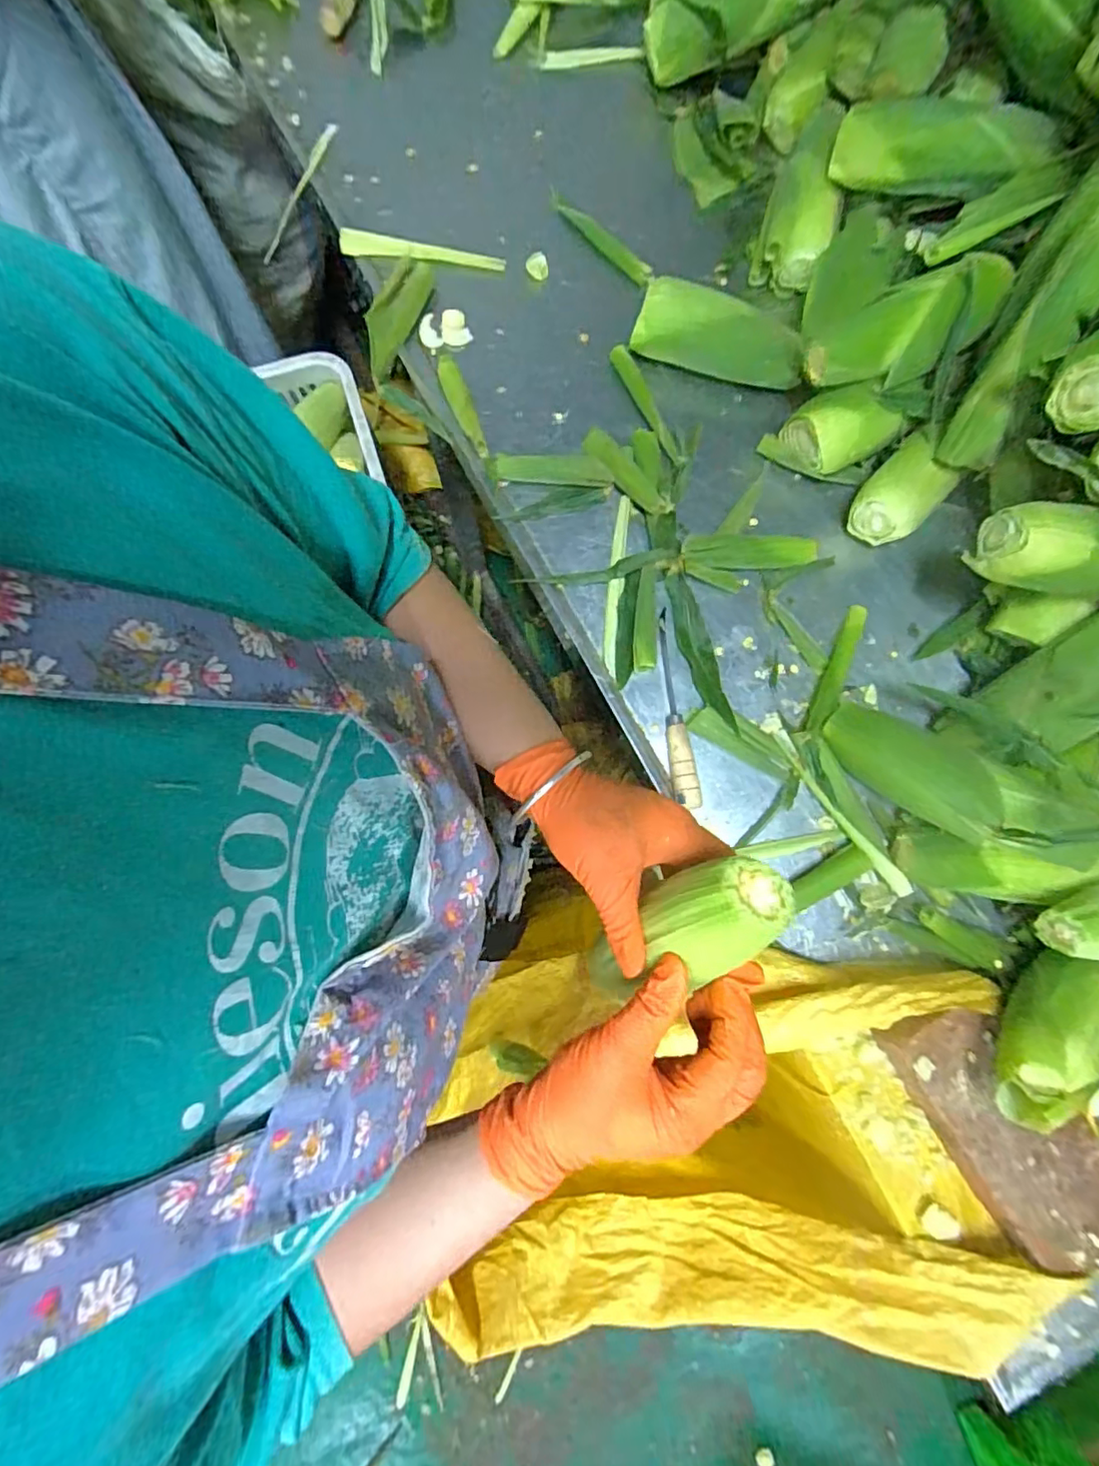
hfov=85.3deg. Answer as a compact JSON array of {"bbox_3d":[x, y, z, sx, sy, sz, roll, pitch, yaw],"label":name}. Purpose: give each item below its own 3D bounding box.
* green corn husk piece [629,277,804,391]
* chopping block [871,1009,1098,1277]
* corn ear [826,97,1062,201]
[{"bbox_3d":[0.184,-0.430,0.647,0.183,0.053,0.062,12,82,-2],"label":"green corn husk piece"},{"bbox_3d":[0.408,0.345,0.523,0.110,0.034,0.233,-32,85,-7],"label":"chopping block"},{"bbox_3d":[0.384,-0.578,0.592,0.199,0.050,0.052,27,77,24],"label":"corn ear"}]

